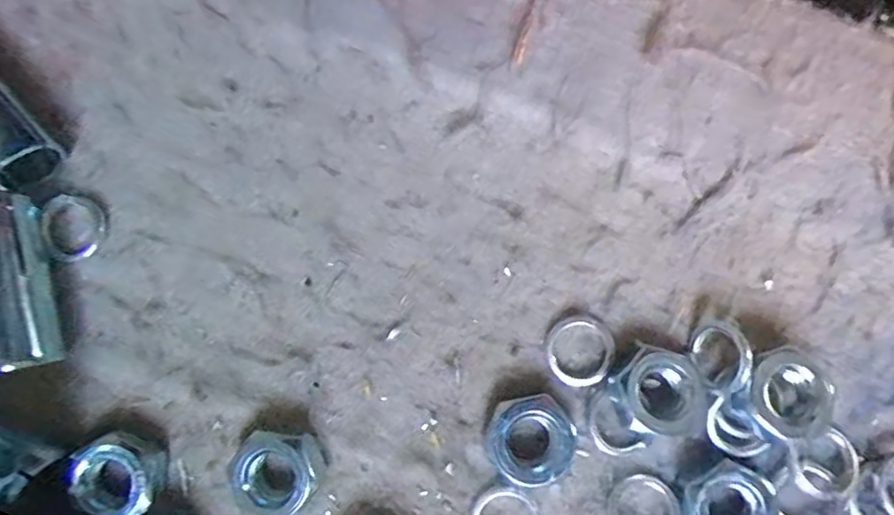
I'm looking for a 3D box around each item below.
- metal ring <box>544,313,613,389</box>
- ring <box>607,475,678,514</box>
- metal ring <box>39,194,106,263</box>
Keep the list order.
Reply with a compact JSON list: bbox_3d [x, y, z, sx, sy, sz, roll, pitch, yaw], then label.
[{"bbox_3d":[0.026,0.018,0.115,0.013,0.004,0.014,0,83,2],"label":"metal ring"},{"bbox_3d":[0.038,0.050,0.112,0.013,0.004,0.014,0,83,2],"label":"ring"},{"bbox_3d":[-0.076,-0.006,0.117,0.012,0.004,0.013,0,83,2],"label":"metal ring"}]

